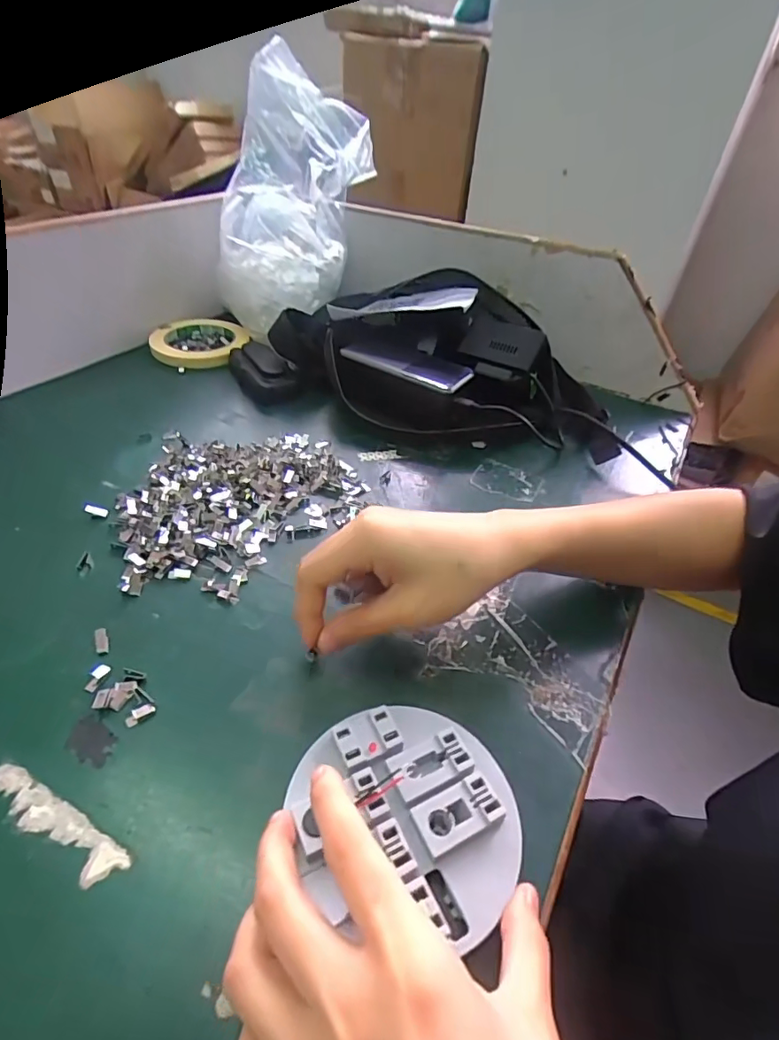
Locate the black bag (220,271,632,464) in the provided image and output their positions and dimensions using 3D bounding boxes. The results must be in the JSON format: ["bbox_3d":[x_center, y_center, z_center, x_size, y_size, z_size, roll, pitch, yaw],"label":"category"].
[{"bbox_3d":[0.023,-0.162,0.525,0.376,0.120,0.182,7,33,7],"label":"black bag"}]

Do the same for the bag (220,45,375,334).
[{"bbox_3d":[-0.104,-0.341,0.562,0.159,0.231,0.120,-2,33,-7],"label":"bag"}]

